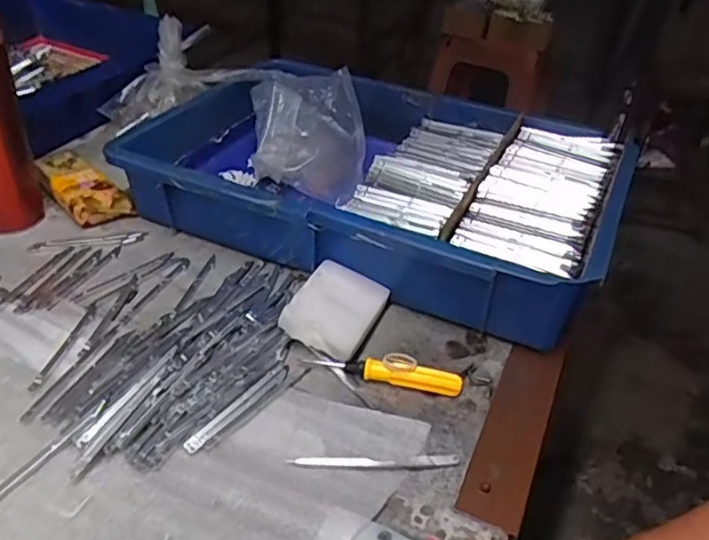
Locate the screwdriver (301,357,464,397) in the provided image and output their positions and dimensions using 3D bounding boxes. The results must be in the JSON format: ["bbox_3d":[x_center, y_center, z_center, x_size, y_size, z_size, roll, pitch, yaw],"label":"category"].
[{"bbox_3d":[0.021,0.073,0.454,0.111,0.017,0.013,10,36,5],"label":"screwdriver"}]

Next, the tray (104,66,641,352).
[{"bbox_3d":[0.012,-0.087,0.611,0.438,0.099,0.269,19,38,17],"label":"tray"}]

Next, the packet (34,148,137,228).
[{"bbox_3d":[-0.266,-0.078,0.606,0.107,0.035,0.048,31,43,30],"label":"packet"}]

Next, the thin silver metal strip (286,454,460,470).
[{"bbox_3d":[0.013,0.121,0.397,0.107,0.004,0.010,2,36,-6],"label":"thin silver metal strip"}]

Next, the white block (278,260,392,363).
[{"bbox_3d":[-0.014,0.033,0.493,0.063,0.028,0.079,33,41,10],"label":"white block"}]

